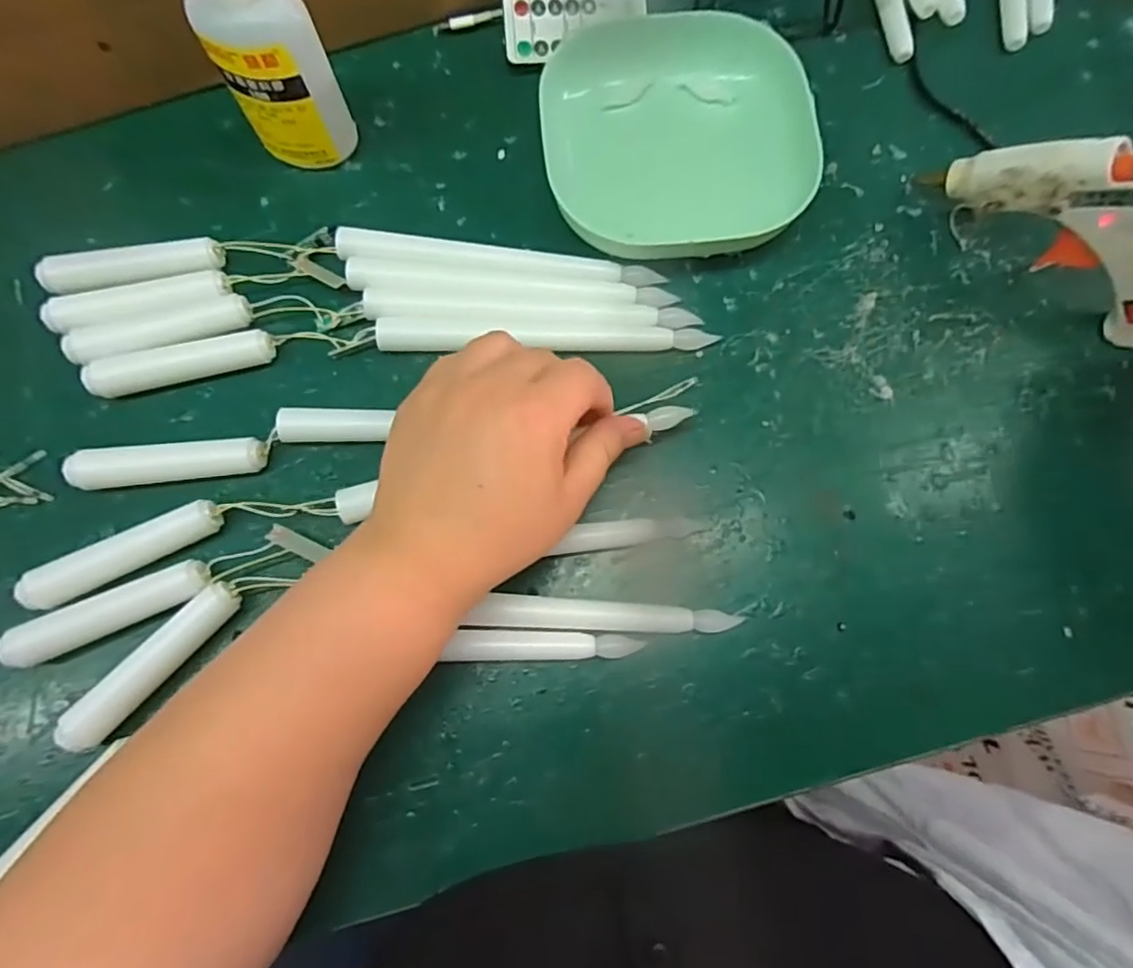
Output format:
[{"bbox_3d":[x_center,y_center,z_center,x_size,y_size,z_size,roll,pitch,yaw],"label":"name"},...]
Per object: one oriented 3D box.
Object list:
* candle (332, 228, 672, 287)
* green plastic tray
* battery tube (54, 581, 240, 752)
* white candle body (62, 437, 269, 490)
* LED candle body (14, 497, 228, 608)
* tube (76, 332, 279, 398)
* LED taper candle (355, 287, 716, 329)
[{"bbox_3d":[-0.036,-0.120,0.337,0.173,0.015,0.021,6,77,2],"label":"candle"},{"bbox_3d":[0.065,-0.192,0.344,0.151,0.027,0.137,-7,77,-2],"label":"green plastic tray"},{"bbox_3d":[-0.187,0.082,0.283,0.018,0.019,0.089,42,80,9],"label":"battery tube"},{"bbox_3d":[-0.196,-0.009,0.309,0.092,0.023,0.019,-6,76,-1],"label":"white candle body"},{"bbox_3d":[-0.211,0.034,0.300,0.092,0.021,0.018,-26,78,-6],"label":"LED candle body"},{"bbox_3d":[-0.199,-0.062,0.323,0.091,0.019,0.018,-13,77,-3],"label":"tube"},{"bbox_3d":[-0.018,-0.090,0.328,0.170,0.014,0.017,2,76,1],"label":"LED taper candle"}]

